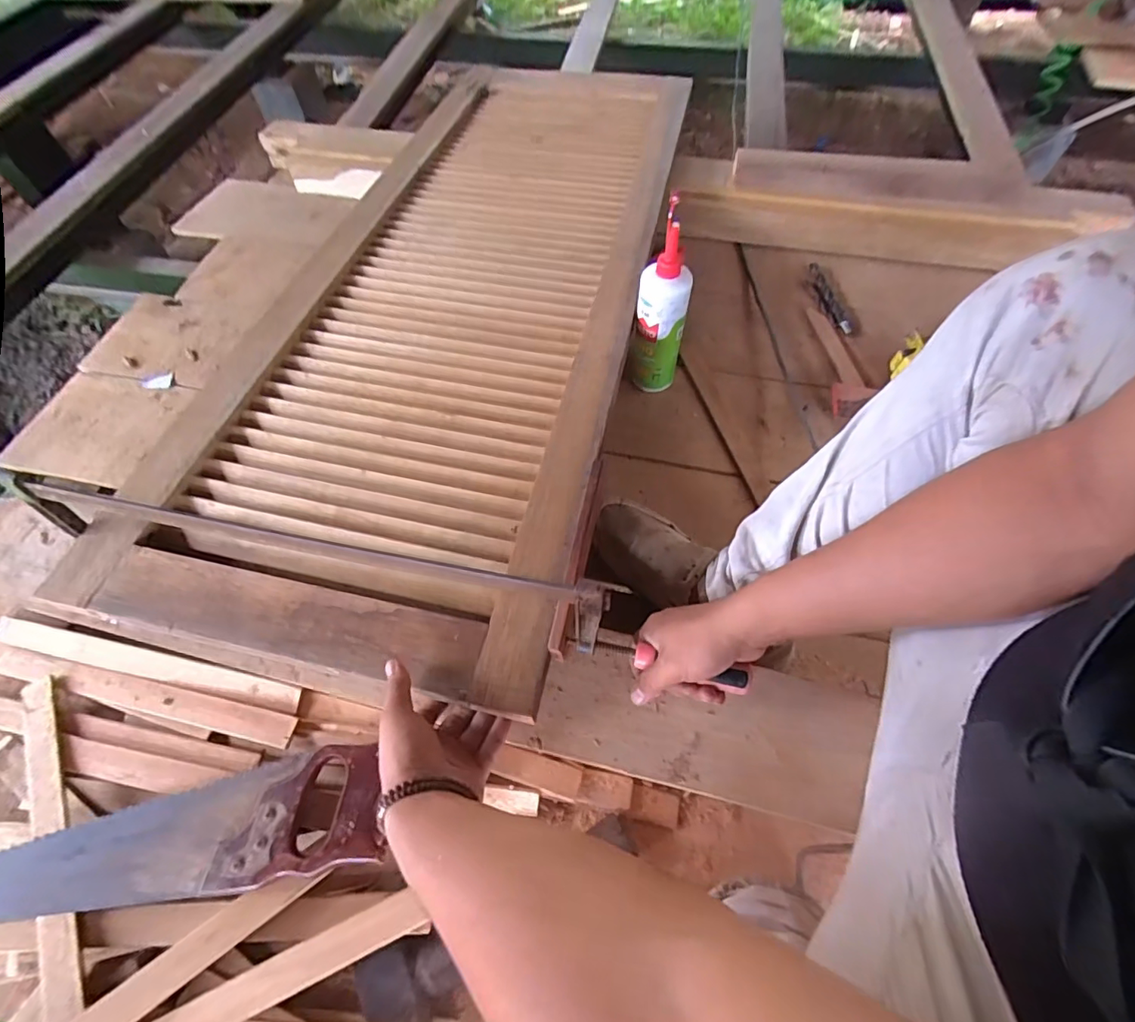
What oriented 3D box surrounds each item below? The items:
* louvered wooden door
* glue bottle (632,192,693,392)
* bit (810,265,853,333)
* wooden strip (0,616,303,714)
[{"bbox_3d":[-0.156,-0.365,0.782,0.515,0.038,1.208,7,58,6],"label":"louvered wooden door"},{"bbox_3d":[0.133,-0.283,0.732,0.067,0.254,0.083,8,61,6],"label":"glue bottle"},{"bbox_3d":[0.454,-0.377,0.905,0.027,0.011,0.187,-4,60,-1],"label":"bit"},{"bbox_3d":[-0.485,0.174,0.589,0.396,0.012,0.033,10,61,7],"label":"wooden strip"}]

